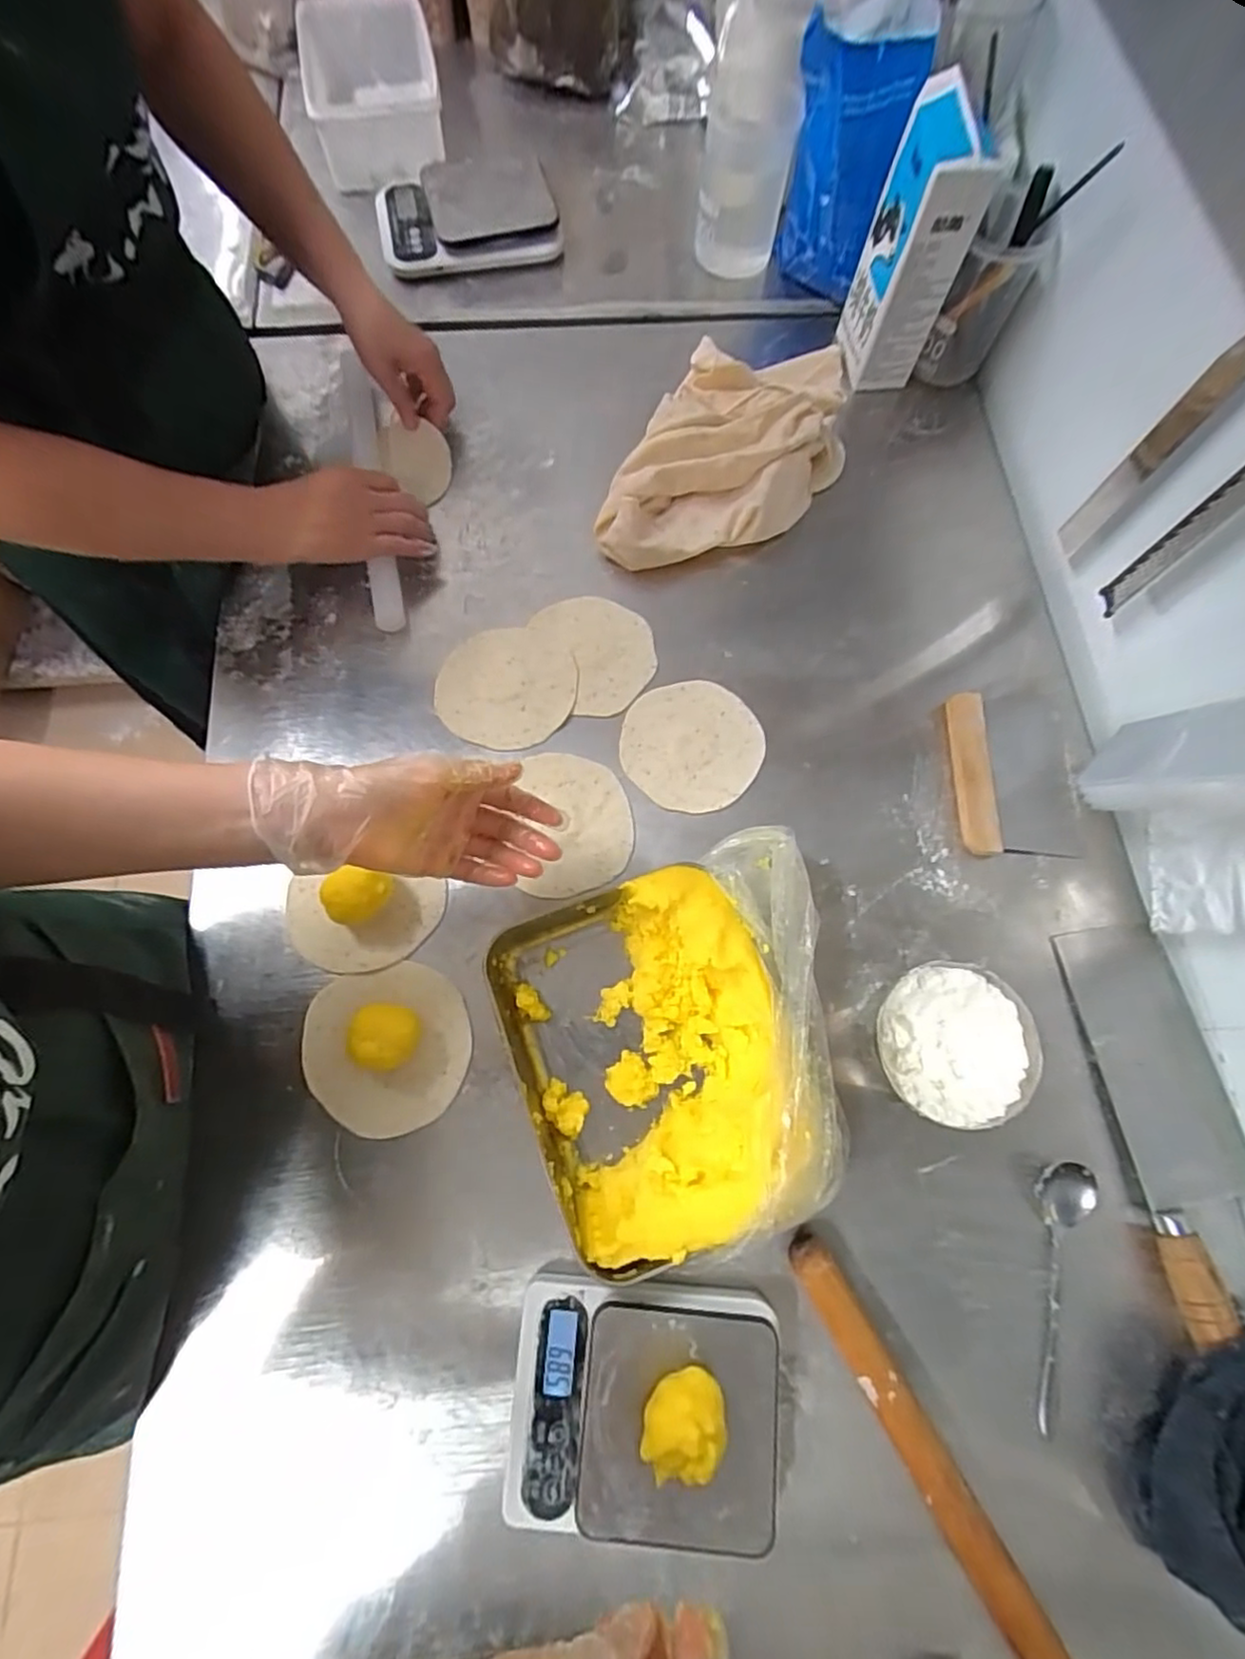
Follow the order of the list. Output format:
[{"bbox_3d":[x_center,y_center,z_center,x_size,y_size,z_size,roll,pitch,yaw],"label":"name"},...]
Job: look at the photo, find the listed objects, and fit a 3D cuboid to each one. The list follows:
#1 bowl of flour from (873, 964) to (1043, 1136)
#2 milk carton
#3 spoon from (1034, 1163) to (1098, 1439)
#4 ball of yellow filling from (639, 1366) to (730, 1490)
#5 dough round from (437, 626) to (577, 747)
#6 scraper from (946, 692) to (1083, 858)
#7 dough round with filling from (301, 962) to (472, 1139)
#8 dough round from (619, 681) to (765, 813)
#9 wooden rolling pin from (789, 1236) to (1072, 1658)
[{"bbox_3d":[0.244,0.162,0.500,0.110,0.049,0.113,0,72,-1],"label":"bowl of flour"},{"bbox_3d":[0.277,-0.558,0.648,0.068,0.211,0.096,-11,73,-4],"label":"milk carton"},{"bbox_3d":[0.311,0.330,0.467,0.033,0.023,0.176,13,73,3],"label":"spoon"},{"bbox_3d":[0.037,0.364,0.405,0.049,0.044,0.051,1,71,-2],"label":"ball of yellow filling"},{"bbox_3d":[-0.106,-0.131,0.605,0.125,0.008,0.116,3,72,0],"label":"dough round"},{"bbox_3d":[0.352,-0.054,0.591,0.110,0.019,0.154,1,72,-1],"label":"scraper"},{"bbox_3d":[-0.184,0.166,0.496,0.122,0.046,0.121,0,72,-1],"label":"dough round with filling"},{"bbox_3d":[0.064,-0.079,0.597,0.121,0.005,0.123,0,72,-1],"label":"dough round"},{"bbox_3d":[0.198,0.411,0.435,0.028,0.029,0.284,-29,75,-10],"label":"wooden rolling pin"}]

